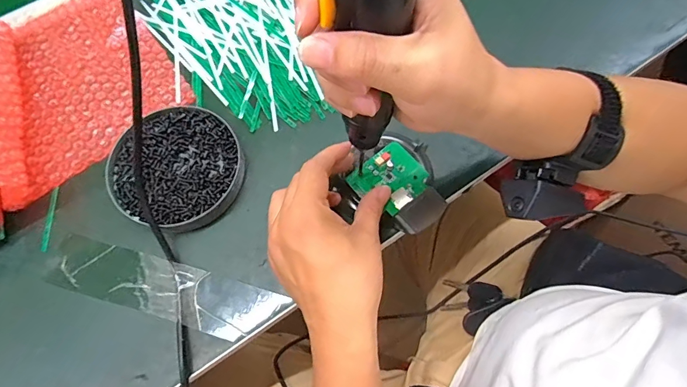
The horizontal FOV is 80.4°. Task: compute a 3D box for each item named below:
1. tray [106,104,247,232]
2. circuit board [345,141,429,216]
[{"bbox_3d":[-0.147,-0.024,0.362,0.115,0.020,0.108,0,69,1],"label":"tray"},{"bbox_3d":[0.041,-0.013,0.351,0.056,0.007,0.052,-43,74,-14],"label":"circuit board"}]

